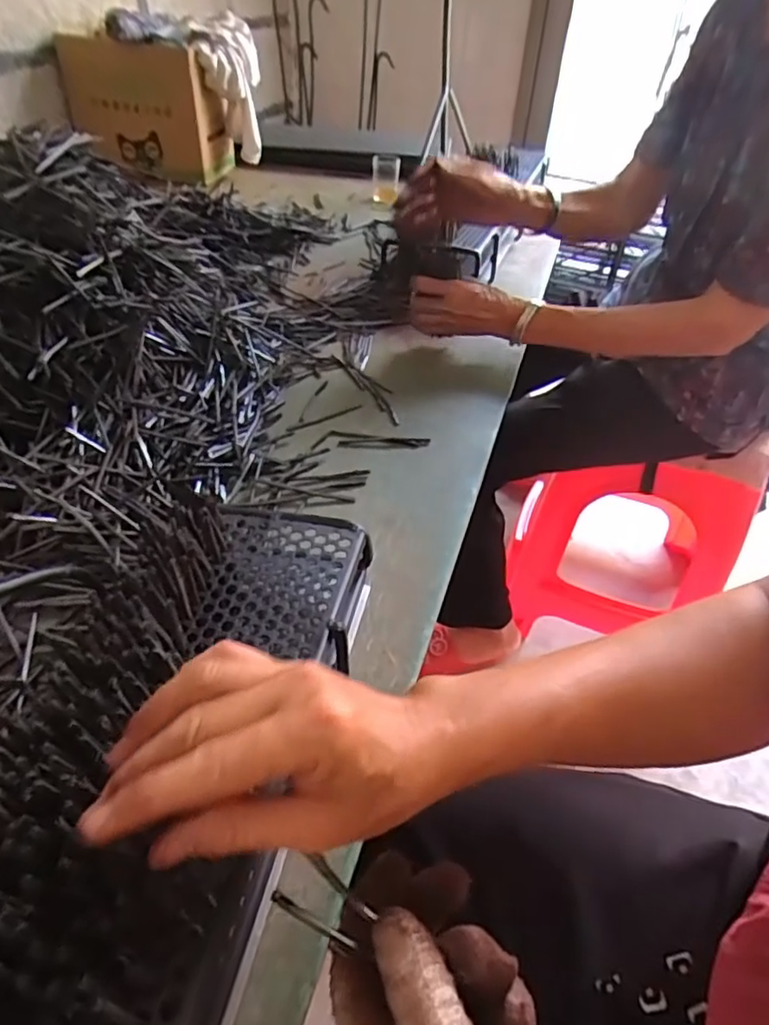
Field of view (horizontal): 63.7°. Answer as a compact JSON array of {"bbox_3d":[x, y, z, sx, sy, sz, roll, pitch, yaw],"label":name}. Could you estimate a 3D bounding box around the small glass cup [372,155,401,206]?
[{"bbox_3d":[0.003,-0.682,1.266,0.055,0.083,0.066,1,42,-1],"label":"small glass cup"}]

